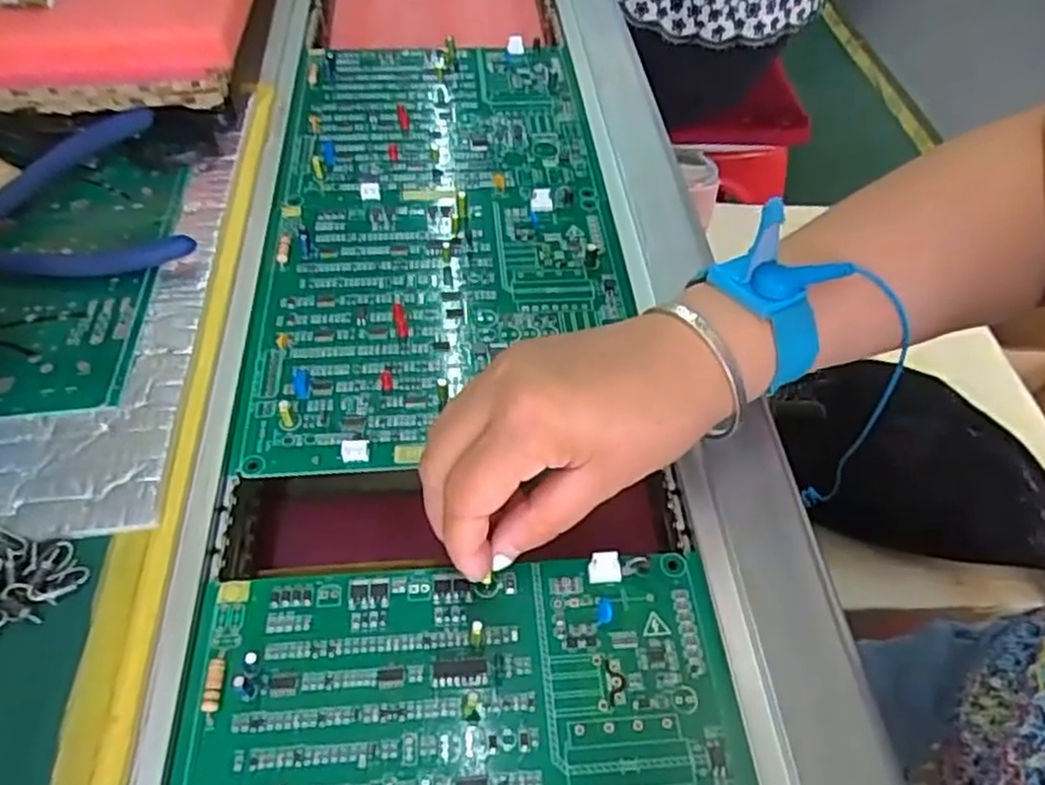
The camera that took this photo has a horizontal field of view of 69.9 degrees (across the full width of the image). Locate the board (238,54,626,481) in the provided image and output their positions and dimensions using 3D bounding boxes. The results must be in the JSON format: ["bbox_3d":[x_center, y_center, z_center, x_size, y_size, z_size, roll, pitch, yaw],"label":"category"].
[{"bbox_3d":[-0.044,-0.108,0.430,0.182,0.011,0.348,-1,52,-6],"label":"board"}]

